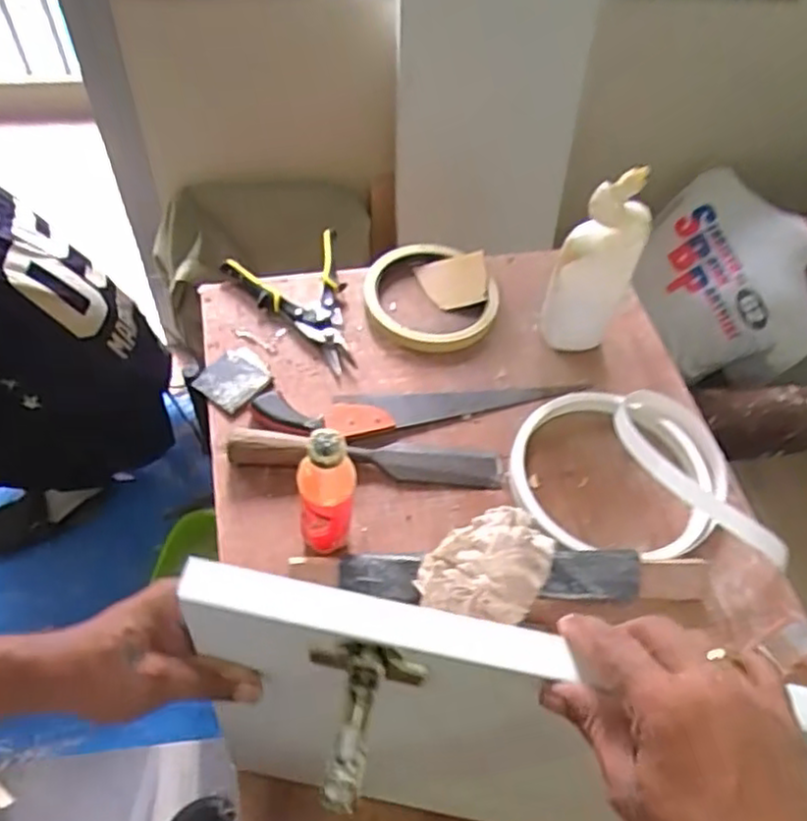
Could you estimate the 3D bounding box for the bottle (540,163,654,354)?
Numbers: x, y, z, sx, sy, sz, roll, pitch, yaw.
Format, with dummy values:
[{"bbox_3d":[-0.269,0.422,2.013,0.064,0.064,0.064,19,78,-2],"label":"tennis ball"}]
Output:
[{"bbox_3d":[0.231,-0.168,0.855,0.087,0.253,0.068,25,57,12],"label":"bottle"}]

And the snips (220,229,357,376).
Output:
[{"bbox_3d":[-0.127,-0.143,0.942,0.150,0.032,0.220,-21,60,-18],"label":"snips"}]

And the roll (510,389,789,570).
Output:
[{"bbox_3d":[0.277,0.063,0.816,0.295,0.065,0.211,4,56,-2],"label":"roll"}]

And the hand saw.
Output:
[{"bbox_3d":[0.027,-0.007,0.865,0.402,0.028,0.067,-7,57,-9],"label":"hand saw"}]

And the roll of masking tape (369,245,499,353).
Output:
[{"bbox_3d":[0.035,-0.155,0.969,0.166,0.025,0.179,2,56,-3],"label":"roll of masking tape"}]

